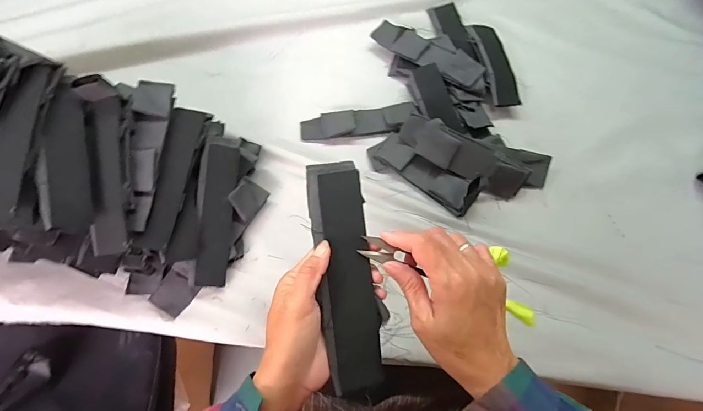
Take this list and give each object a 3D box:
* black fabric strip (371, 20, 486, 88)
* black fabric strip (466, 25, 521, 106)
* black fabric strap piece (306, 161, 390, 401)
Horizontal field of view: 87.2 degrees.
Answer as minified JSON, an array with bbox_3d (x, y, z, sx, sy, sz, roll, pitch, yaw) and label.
[{"bbox_3d":[0.115,-0.242,0.592,0.196,0.029,0.051,35,71,17],"label":"black fabric strip"},{"bbox_3d":[0.228,-0.237,0.595,0.043,0.020,0.178,-5,65,1],"label":"black fabric strip"},{"bbox_3d":[-0.006,0.060,0.323,0.046,0.016,0.197,-7,81,-2],"label":"black fabric strap piece"}]

